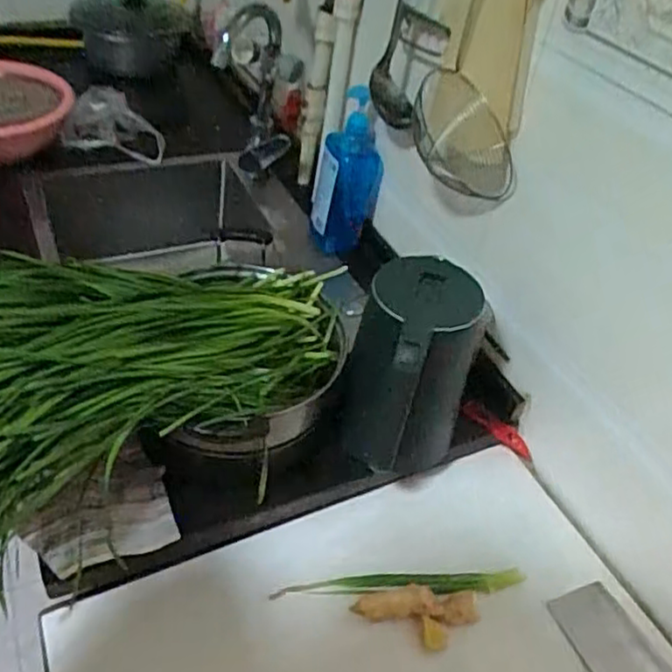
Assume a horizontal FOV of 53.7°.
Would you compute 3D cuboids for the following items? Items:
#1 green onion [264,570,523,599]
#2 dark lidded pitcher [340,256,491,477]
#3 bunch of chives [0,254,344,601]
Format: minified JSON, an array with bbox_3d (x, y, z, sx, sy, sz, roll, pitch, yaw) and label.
[{"bbox_3d":[0.071,0.275,0.732,0.274,0.015,0.028,2,42,-7],"label":"green onion"},{"bbox_3d":[0.084,0.036,0.736,0.117,0.204,0.173,14,42,7],"label":"dark lidded pitcher"},{"bbox_3d":[-0.200,0.012,0.645,0.480,0.137,0.250,-28,53,-33],"label":"bunch of chives"}]

